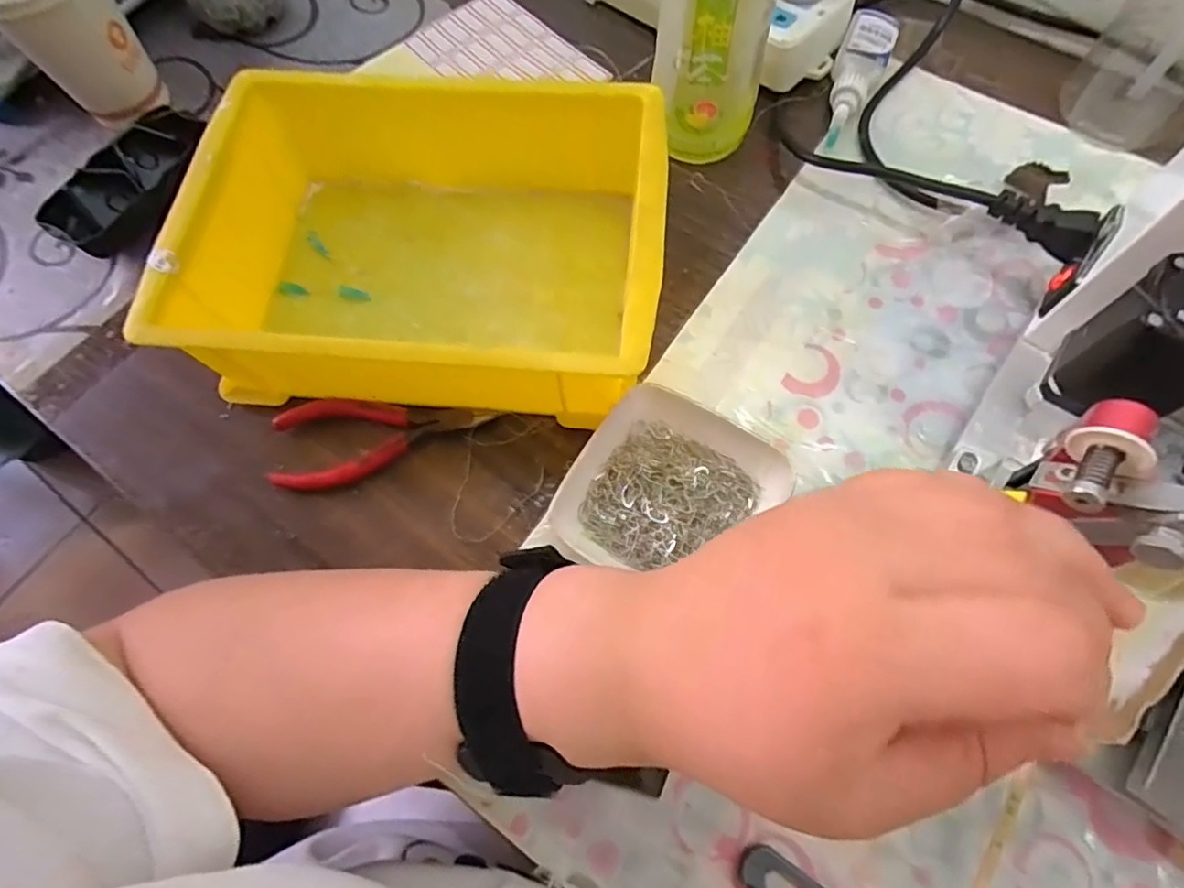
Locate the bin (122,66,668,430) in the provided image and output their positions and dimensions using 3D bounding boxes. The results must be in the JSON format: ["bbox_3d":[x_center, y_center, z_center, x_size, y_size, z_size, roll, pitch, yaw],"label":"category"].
[{"bbox_3d":[-0.087,-0.114,0.341,0.249,0.073,0.196,-1,68,1],"label":"bin"}]

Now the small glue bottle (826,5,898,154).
[{"bbox_3d":[0.175,-0.244,0.409,0.032,0.022,0.110,24,71,11],"label":"small glue bottle"}]

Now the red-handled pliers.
[{"bbox_3d":[-0.112,-0.003,0.329,0.116,0.018,0.046,-8,68,-1],"label":"red-handled pliers"}]

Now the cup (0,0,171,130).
[{"bbox_3d":[-0.334,-0.266,0.391,0.068,0.080,0.066,0,68,2],"label":"cup"}]

